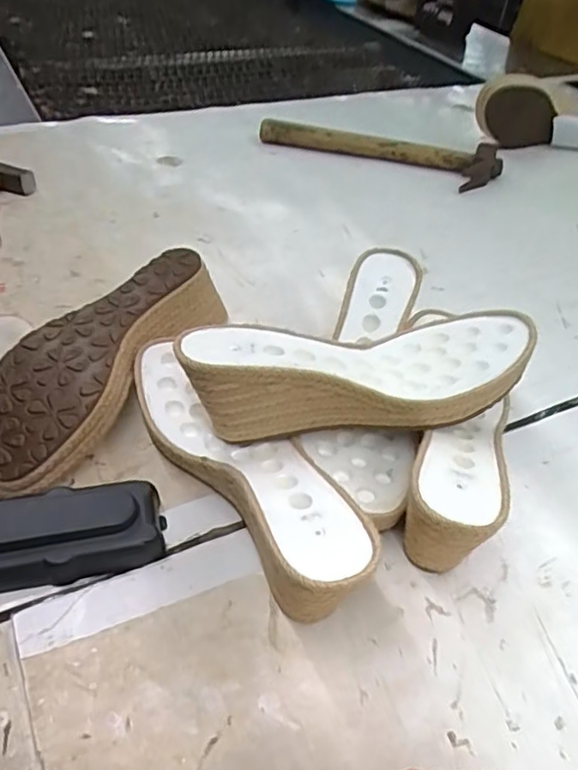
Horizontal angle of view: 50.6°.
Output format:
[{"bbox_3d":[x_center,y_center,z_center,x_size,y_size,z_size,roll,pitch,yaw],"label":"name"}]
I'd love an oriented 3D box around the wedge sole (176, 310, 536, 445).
[{"bbox_3d":[0.047,-0.006,0.377,0.215,0.053,0.076,-7,45,-14],"label":"wedge sole"}]

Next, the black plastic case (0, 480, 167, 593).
[{"bbox_3d":[-0.127,0.082,0.343,0.106,0.027,0.049,-5,45,-12],"label":"black plastic case"}]

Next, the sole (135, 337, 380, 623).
[{"bbox_3d":[-0.032,0.045,0.365,0.059,0.065,0.222,-23,51,-27],"label":"sole"}]

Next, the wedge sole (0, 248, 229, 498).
[{"bbox_3d":[-0.130,-0.019,0.418,0.079,0.062,0.206,24,46,18],"label":"wedge sole"}]

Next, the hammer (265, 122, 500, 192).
[{"bbox_3d":[0.110,-0.287,0.750,0.293,0.030,0.074,10,43,4],"label":"hammer"}]

